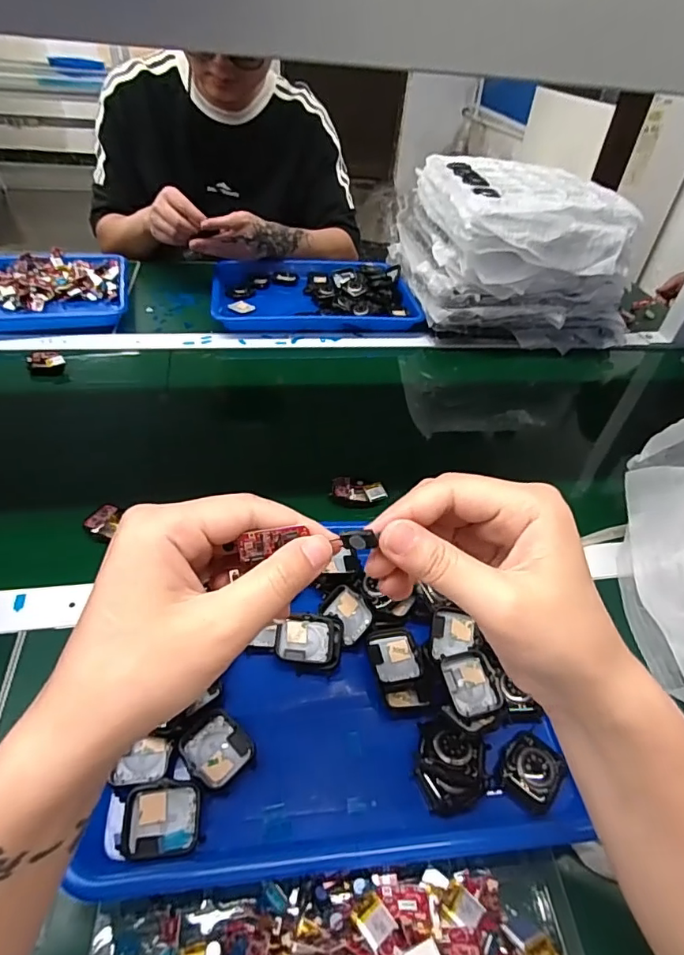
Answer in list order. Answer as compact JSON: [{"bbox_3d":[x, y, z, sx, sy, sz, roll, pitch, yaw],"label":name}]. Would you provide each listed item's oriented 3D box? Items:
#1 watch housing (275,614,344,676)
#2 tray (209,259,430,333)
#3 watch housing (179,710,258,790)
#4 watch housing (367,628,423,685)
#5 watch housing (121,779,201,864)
[{"bbox_3d":[-0.024,0.122,0.378,0.049,0.007,0.040,4,59,-6],"label":"watch housing"},{"bbox_3d":[-0.048,-0.308,0.847,0.311,0.035,0.222,-1,43,-8],"label":"tray"},{"bbox_3d":[-0.079,0.171,0.327,0.039,0.011,0.037,33,48,26],"label":"watch housing"},{"bbox_3d":[0.038,0.132,0.376,0.034,0.011,0.040,-4,43,-12],"label":"watch housing"},{"bbox_3d":[-0.104,0.197,0.297,0.042,0.011,0.036,-4,44,-12],"label":"watch housing"}]

